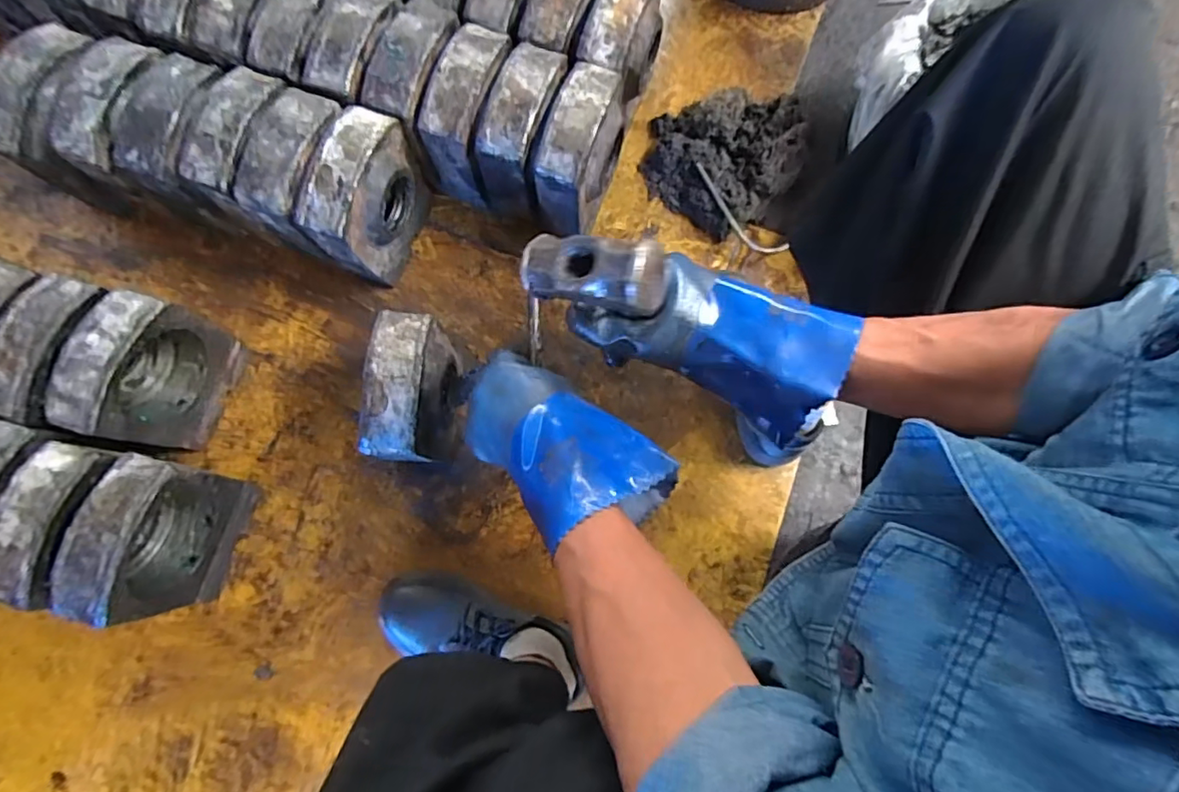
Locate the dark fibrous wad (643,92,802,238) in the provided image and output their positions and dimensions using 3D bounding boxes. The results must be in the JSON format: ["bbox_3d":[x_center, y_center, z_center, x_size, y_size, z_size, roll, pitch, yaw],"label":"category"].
[{"bbox_3d":[0.196,-0.369,0.841,0.218,0.080,0.199,0,77,-2],"label":"dark fibrous wad"}]

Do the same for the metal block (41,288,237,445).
[{"bbox_3d":[-0.532,-0.024,0.688,0.073,0.192,0.161,19,78,3],"label":"metal block"}]

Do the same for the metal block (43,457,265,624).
[{"bbox_3d":[-0.489,0.160,0.647,0.068,0.192,0.162,14,77,2],"label":"metal block"}]

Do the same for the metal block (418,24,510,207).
[{"bbox_3d":[-0.160,-0.380,0.772,0.078,0.179,0.167,21,78,3],"label":"metal block"}]

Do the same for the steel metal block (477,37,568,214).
[{"bbox_3d":[-0.085,-0.351,0.773,0.077,0.196,0.164,23,79,3],"label":"steel metal block"}]

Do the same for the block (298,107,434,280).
[{"bbox_3d":[-0.284,-0.253,0.746,0.086,0.200,0.169,19,78,2],"label":"block"}]

